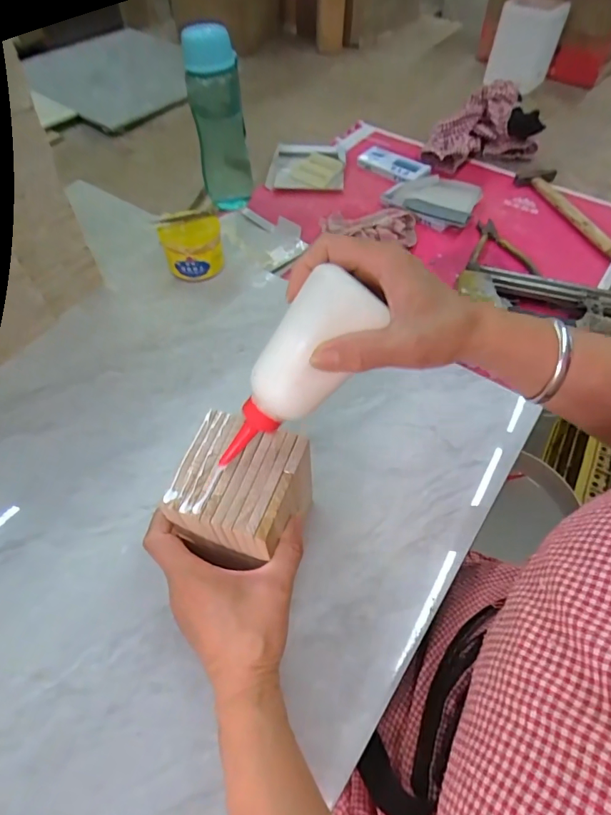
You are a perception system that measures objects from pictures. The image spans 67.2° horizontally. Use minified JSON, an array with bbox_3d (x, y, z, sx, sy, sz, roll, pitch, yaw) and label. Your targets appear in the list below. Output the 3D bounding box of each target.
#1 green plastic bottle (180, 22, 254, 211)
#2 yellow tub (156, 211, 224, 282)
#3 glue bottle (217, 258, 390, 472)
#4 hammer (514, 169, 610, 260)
[{"bbox_3d":[-0.130,-0.434,0.709,0.081,0.241,0.067,-6,54,-6],"label":"green plastic bottle"},{"bbox_3d":[-0.151,-0.215,0.615,0.077,0.074,0.072,-14,56,-12],"label":"yellow tub"},{"bbox_3d":[-0.014,-0.019,0.302,0.037,0.149,0.050,1,41,-51],"label":"glue bottle"},{"bbox_3d":[0.423,-0.323,0.743,0.073,0.027,0.265,-8,55,-8],"label":"hammer"}]

